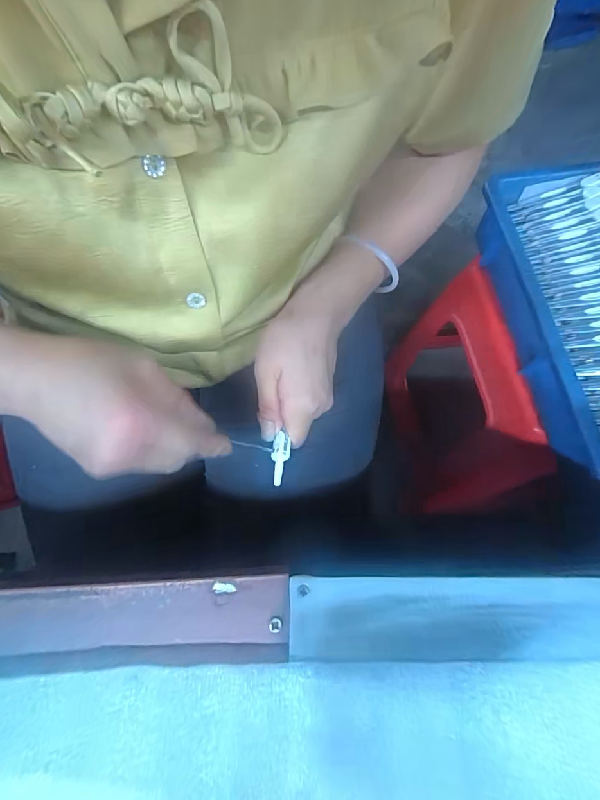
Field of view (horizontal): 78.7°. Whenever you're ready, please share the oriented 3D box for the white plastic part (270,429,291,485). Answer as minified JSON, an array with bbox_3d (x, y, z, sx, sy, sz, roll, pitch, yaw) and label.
[{"bbox_3d":[-0.016,0.047,0.295,0.016,0.008,0.042,2,75,2],"label":"white plastic part"}]

